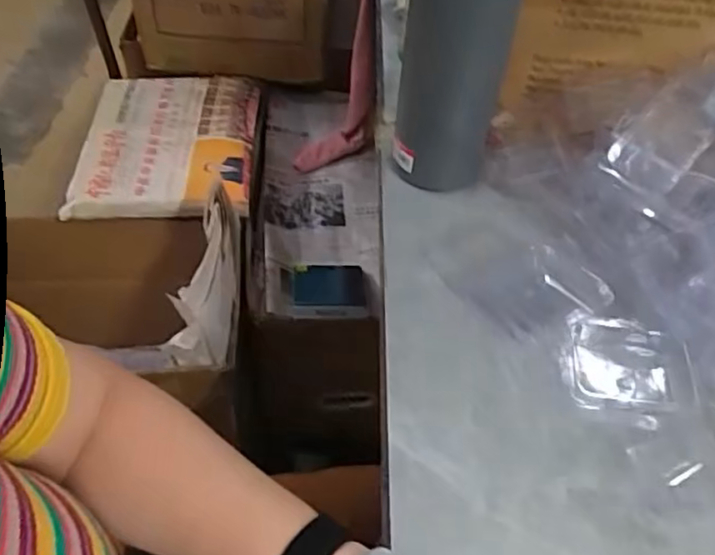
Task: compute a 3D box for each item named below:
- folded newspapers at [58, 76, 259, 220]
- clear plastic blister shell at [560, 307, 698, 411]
[{"bbox_3d":[-0.306,-0.229,1.077,0.272,0.028,0.337,0,50,-3],"label":"folded newspapers"},{"bbox_3d":[0.196,0.062,0.481,0.086,0.021,0.073,8,50,3],"label":"clear plastic blister shell"}]

